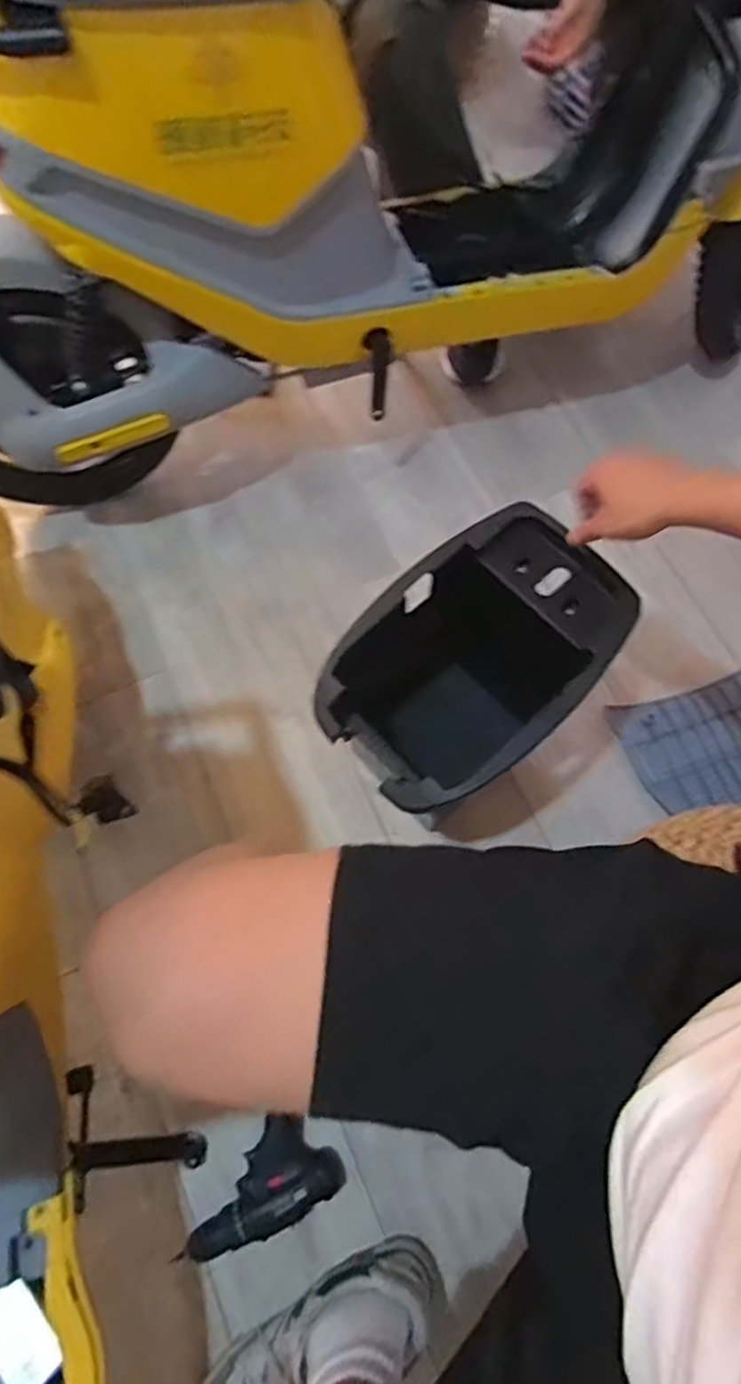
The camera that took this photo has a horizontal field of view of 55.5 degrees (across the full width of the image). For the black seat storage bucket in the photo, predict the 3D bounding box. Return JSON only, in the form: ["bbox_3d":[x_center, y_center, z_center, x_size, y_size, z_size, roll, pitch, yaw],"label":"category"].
[{"bbox_3d":[0.088,-0.014,0.862,0.252,0.318,0.315,42,76,12],"label":"black seat storage bucket"}]

